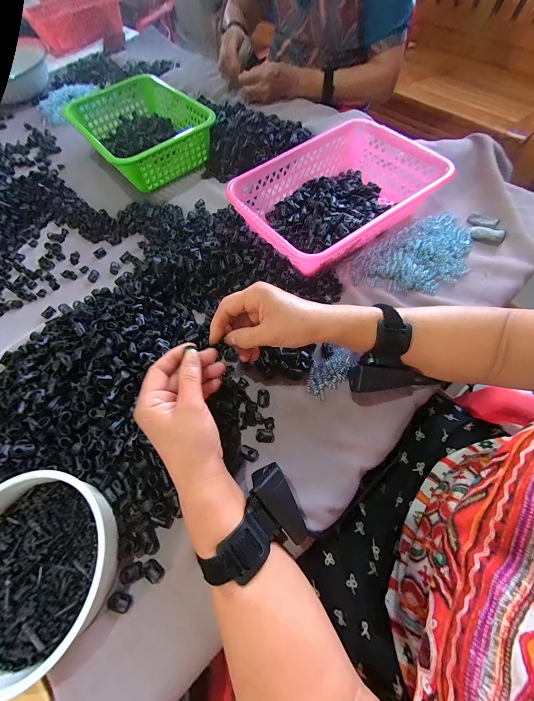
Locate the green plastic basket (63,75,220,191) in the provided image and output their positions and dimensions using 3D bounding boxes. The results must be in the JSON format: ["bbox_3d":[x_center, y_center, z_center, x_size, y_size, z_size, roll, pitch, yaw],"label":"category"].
[{"bbox_3d":[-0.270,-0.466,0.580,0.213,0.079,0.289,-36,67,-14],"label":"green plastic basket"}]

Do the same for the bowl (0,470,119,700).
[{"bbox_3d":[-0.231,0.207,0.263,0.161,0.044,0.155,-1,63,3],"label":"bowl"}]

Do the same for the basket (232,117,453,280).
[{"bbox_3d":[0.111,-0.252,0.452,0.310,0.074,0.211,-34,66,-13],"label":"basket"}]

